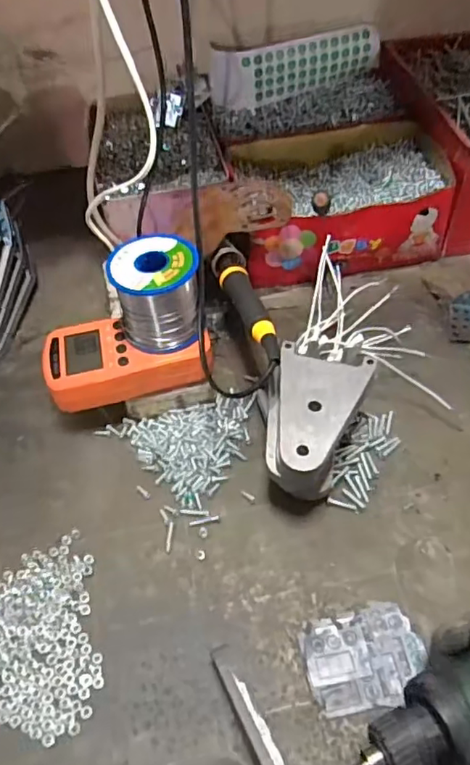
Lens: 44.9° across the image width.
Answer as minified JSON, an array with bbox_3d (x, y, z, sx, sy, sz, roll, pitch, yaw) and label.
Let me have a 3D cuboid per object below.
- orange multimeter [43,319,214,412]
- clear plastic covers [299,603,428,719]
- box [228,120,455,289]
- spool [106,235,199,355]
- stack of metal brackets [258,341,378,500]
[{"bbox_3d":[-0.084,-0.022,0.454,0.126,0.026,0.071,-11,51,-5],"label":"orange multimeter"},{"bbox_3d":[0.080,0.171,0.352,0.071,0.005,0.055,-9,51,-4],"label":"clear plastic covers"},{"bbox_3d":[0.106,-0.191,0.599,0.206,0.079,0.151,-10,51,-4],"label":"box"},{"bbox_3d":[-0.059,-0.070,0.436,0.061,0.066,0.054,-11,51,-5],"label":"spool"},{"bbox_3d":[0.050,0.035,0.420,0.074,0.071,0.109,18,54,17],"label":"stack of metal brackets"}]

